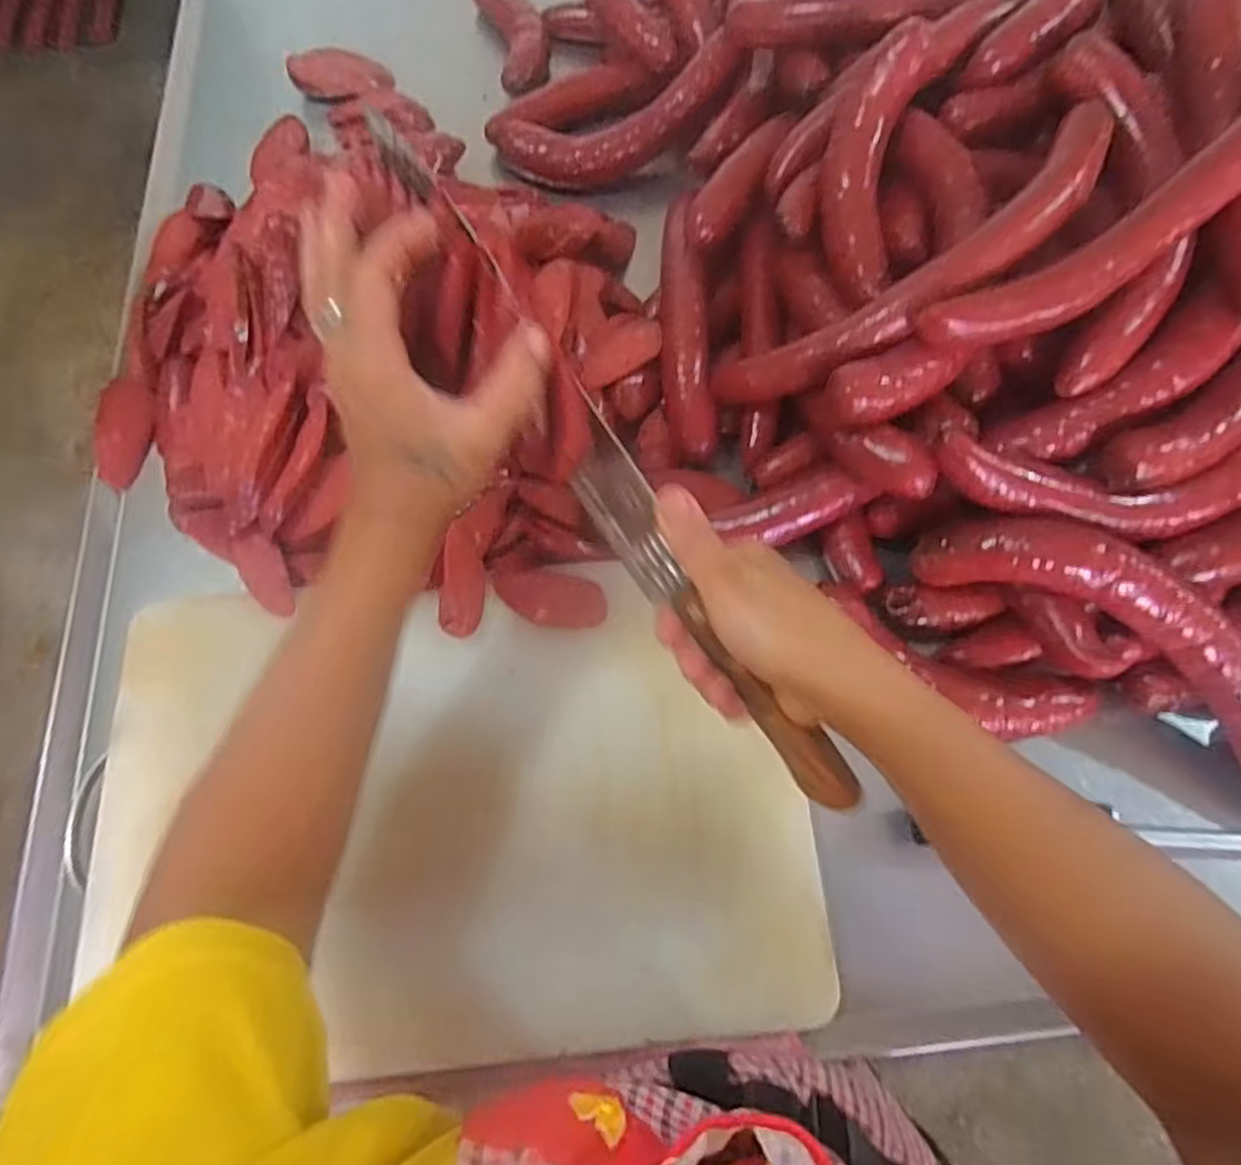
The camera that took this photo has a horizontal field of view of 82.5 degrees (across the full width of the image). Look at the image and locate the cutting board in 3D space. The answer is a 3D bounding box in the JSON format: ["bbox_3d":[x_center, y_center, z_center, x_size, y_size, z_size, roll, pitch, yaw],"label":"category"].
[{"bbox_3d":[-0.098,0.141,0.443,0.425,0.017,0.281,-4,75,-3],"label":"cutting board"}]

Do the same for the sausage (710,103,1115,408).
[{"bbox_3d":[0.195,-0.205,0.471,0.291,0.058,0.076,-34,72,12],"label":"sausage"}]

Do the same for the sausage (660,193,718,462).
[{"bbox_3d":[0.051,-0.203,0.552,0.039,0.037,0.204,-2,70,-1],"label":"sausage"}]

